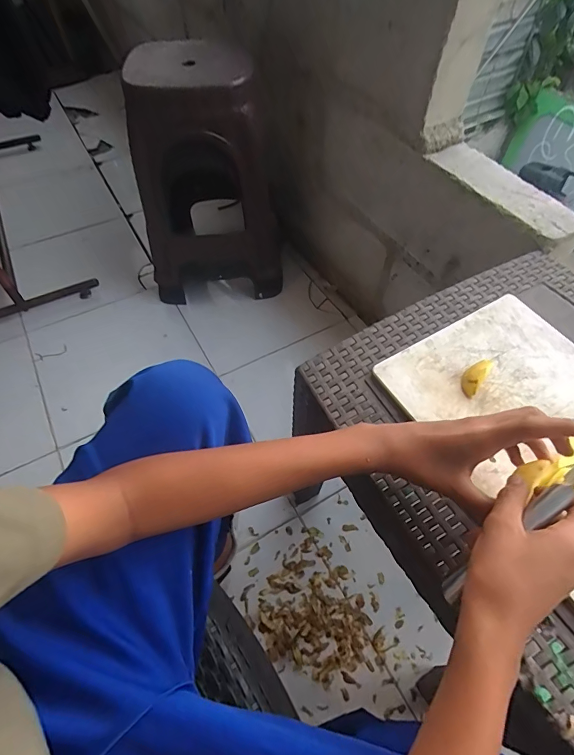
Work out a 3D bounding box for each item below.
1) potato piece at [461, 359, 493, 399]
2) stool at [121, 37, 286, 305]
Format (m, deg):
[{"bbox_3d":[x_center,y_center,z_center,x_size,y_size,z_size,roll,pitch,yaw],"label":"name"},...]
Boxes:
[{"bbox_3d":[0.217,-0.006,0.457,0.020,0.018,0.059,31,63,19],"label":"potato piece"},{"bbox_3d":[-0.197,-0.474,1.005,0.363,0.546,0.359,-4,57,-2],"label":"stool"}]

